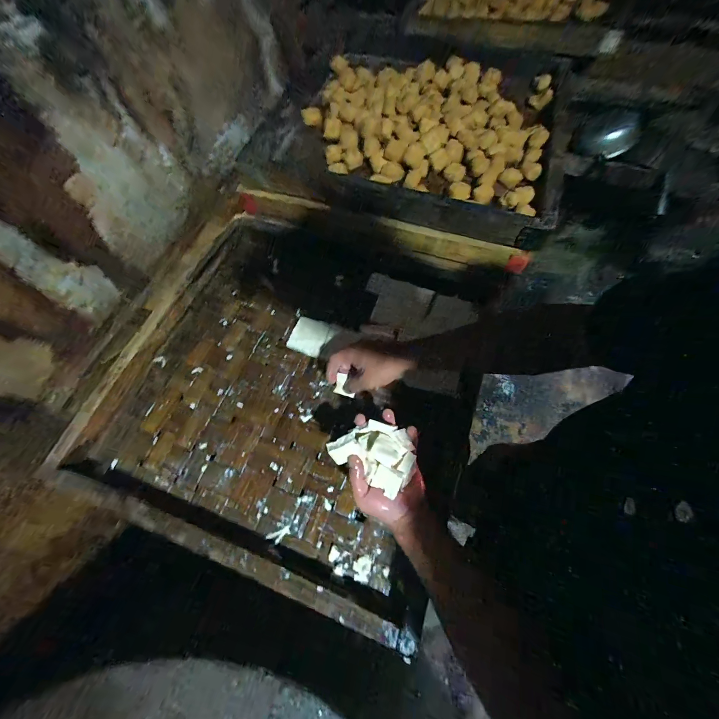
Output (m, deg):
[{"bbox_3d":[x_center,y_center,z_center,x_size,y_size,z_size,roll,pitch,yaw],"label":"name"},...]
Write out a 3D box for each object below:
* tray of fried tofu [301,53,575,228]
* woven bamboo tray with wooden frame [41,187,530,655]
[{"bbox_3d":[0.161,-0.543,0.719,0.569,0.079,0.559,15,66,9],"label":"tray of fried tofu"},{"bbox_3d":[-0.099,0.005,0.573,0.614,0.090,0.644,18,67,10],"label":"woven bamboo tray with wooden frame"}]

